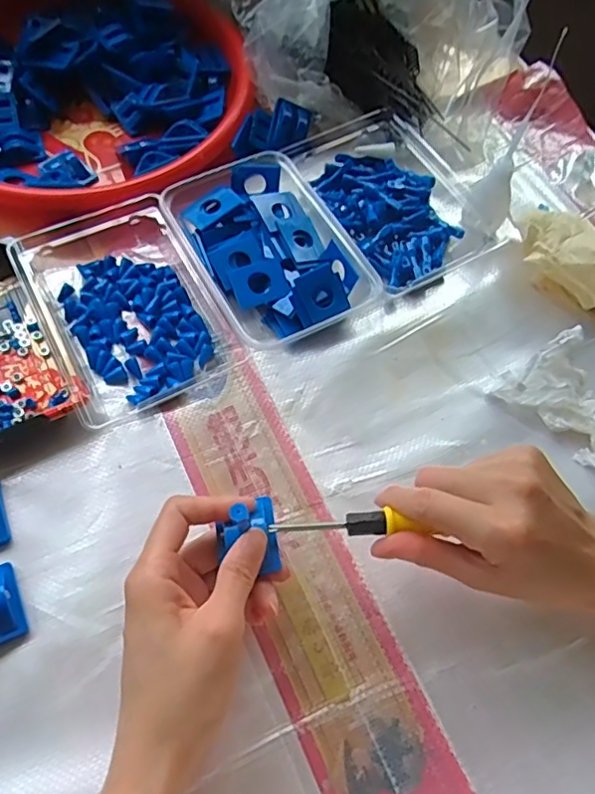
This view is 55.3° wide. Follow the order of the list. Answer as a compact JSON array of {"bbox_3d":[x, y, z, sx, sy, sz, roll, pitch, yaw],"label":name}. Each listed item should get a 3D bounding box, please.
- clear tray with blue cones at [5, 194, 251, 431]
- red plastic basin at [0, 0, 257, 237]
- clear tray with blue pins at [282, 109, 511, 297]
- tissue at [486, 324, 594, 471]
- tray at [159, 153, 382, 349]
[{"bbox_3d":[-0.131,-0.075,0.420,0.121,0.032,0.175,-29,68,-16],"label":"clear tray with blue cones"},{"bbox_3d":[-0.195,-0.278,0.507,0.287,0.061,0.287,1,63,-2],"label":"red plastic basin"},{"bbox_3d":[0.077,-0.176,0.480,0.111,0.033,0.180,-26,68,-15],"label":"clear tray with blue pins"},{"bbox_3d":[0.192,0.013,0.386,0.055,0.044,0.102,-30,69,-16],"label":"tissue"},{"bbox_3d":[-0.024,-0.114,0.441,0.108,0.035,0.155,-27,68,-15],"label":"tray"}]

